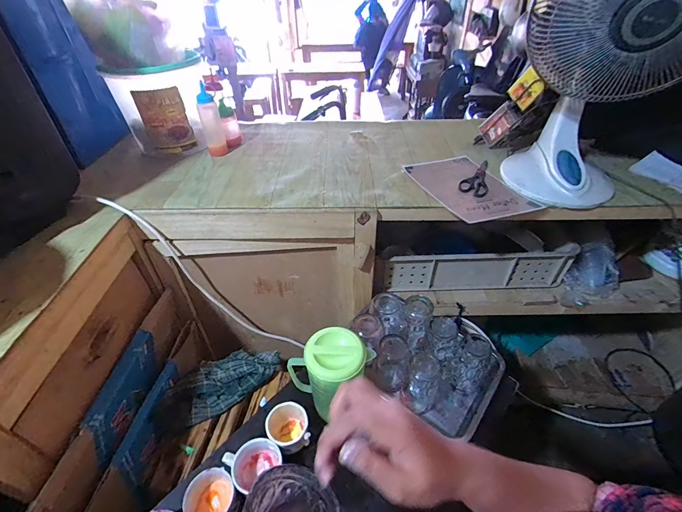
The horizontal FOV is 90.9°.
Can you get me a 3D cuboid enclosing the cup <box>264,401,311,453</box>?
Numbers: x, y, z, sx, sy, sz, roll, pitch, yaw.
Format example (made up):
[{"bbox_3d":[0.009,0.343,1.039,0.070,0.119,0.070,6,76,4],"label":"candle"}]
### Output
[{"bbox_3d":[-0.109,0.330,0.648,0.073,0.070,0.077,13,44,13],"label":"cup"}]

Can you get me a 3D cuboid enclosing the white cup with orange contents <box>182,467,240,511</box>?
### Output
[{"bbox_3d":[-0.217,0.413,0.568,0.084,0.063,0.077,0,43,0],"label":"white cup with orange contents"}]

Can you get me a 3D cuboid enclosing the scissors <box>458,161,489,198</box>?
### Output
[{"bbox_3d":[0.360,-0.199,0.848,0.066,0.015,0.193,27,48,28],"label":"scissors"}]

